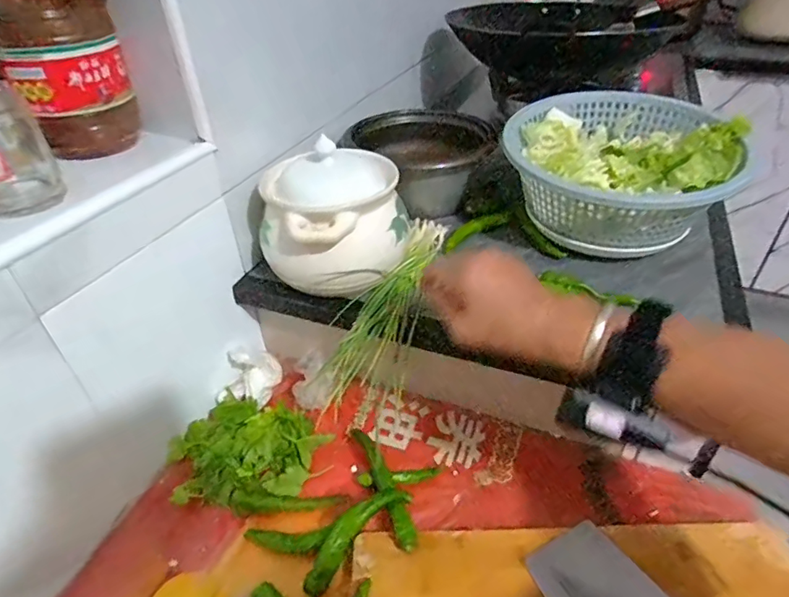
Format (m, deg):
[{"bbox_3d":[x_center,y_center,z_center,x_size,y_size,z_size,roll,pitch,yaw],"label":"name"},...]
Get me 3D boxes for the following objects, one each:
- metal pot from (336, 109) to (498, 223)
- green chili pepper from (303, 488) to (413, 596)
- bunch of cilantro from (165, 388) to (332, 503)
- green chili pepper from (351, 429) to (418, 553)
[{"bbox_3d":[0.039,-0.203,0.720,0.175,0.097,0.162,-20,41,-22],"label":"metal pot"},{"bbox_3d":[-0.039,0.219,0.457,0.039,0.025,0.118,31,63,35],"label":"green chili pepper"},{"bbox_3d":[-0.174,0.166,0.539,0.162,0.056,0.123,12,40,18],"label":"bunch of cilantro"},{"bbox_3d":[-0.013,0.183,0.503,0.020,0.027,0.149,-16,40,-18],"label":"green chili pepper"}]

